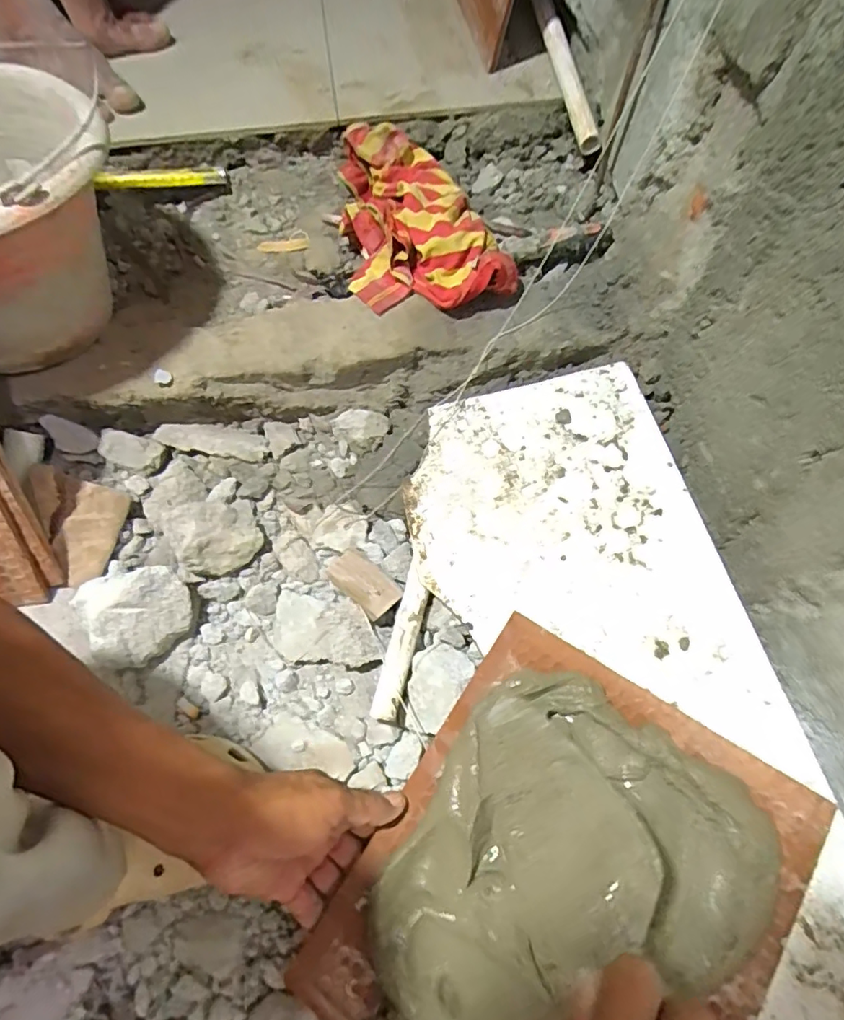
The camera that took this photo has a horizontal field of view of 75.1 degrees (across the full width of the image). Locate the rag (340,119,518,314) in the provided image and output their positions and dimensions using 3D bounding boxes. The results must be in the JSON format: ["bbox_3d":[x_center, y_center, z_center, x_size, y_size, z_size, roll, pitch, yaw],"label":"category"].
[{"bbox_3d":[-0.015,-0.301,0.572,0.147,0.059,0.249,-18,67,-7],"label":"rag"}]

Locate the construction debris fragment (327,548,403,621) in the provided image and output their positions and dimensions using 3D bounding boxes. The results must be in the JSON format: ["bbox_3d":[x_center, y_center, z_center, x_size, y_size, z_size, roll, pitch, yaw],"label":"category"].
[{"bbox_3d":[-0.051,0.065,0.491,0.064,0.007,0.037,40,61,6],"label":"construction debris fragment"}]

